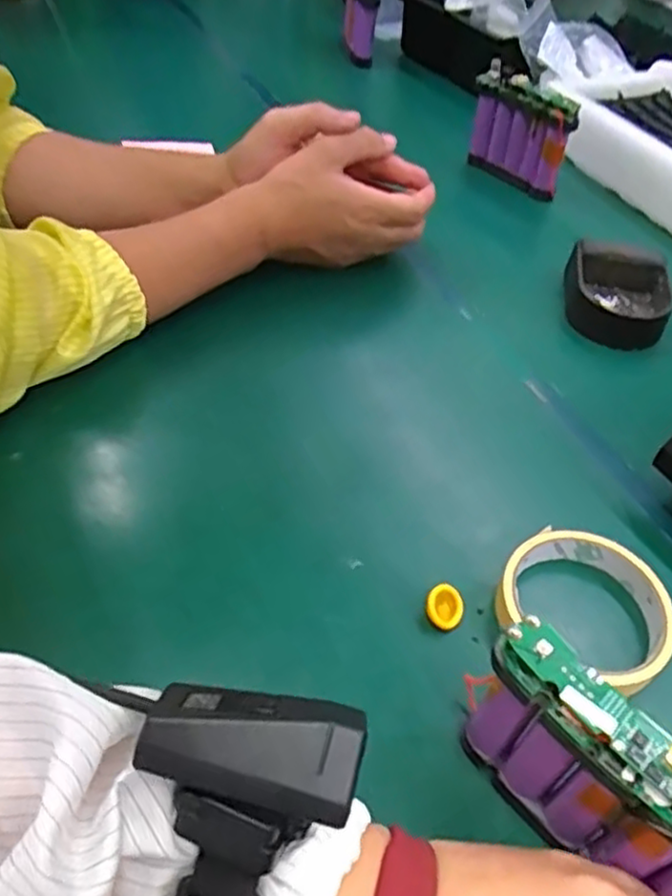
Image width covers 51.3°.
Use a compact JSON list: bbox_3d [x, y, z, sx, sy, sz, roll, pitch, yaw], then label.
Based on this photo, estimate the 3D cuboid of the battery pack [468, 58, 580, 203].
[{"bbox_3d":[0.180,-0.307,0.689,0.018,0.096,0.107,-34,58,-30],"label":"battery pack"}]

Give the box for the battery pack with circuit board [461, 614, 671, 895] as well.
[{"bbox_3d":[0.100,0.132,0.271,0.023,0.102,0.115,-31,57,-29],"label":"battery pack with circuit board"}]

